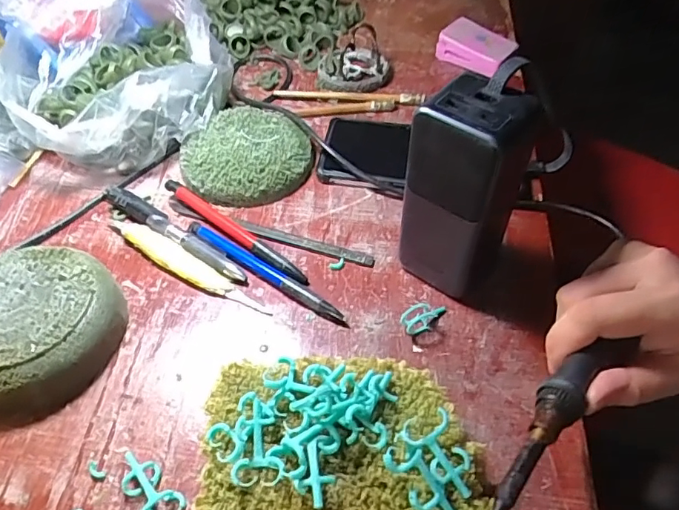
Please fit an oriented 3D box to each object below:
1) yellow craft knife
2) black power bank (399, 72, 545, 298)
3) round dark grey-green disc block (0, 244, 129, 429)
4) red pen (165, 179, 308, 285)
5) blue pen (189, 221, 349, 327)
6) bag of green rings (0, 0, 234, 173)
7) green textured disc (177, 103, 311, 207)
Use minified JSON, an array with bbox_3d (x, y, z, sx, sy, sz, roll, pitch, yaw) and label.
[{"bbox_3d":[-0.110,0.005,0.374,0.141,0.009,0.018,30,55,23],"label":"yellow craft knife"},{"bbox_3d":[0.074,-0.032,0.321,0.061,0.135,0.043,29,55,22],"label":"black power bank"},{"bbox_3d":[-0.185,0.044,0.324,0.095,0.035,0.101,0,49,0],"label":"round dark grey-green disc block"},{"bbox_3d":[-0.078,-0.019,0.390,0.142,0.012,0.011,32,56,24],"label":"red pen"},{"bbox_3d":[-0.053,0.011,0.369,0.141,0.008,0.011,29,55,22],"label":"blue pen"},{"bbox_3d":[-0.199,-0.175,0.467,0.190,0.105,0.205,-17,52,-15],"label":"bag of green rings"},{"bbox_3d":[-0.077,-0.083,0.441,0.099,0.022,0.101,0,49,0],"label":"green textured disc"}]

